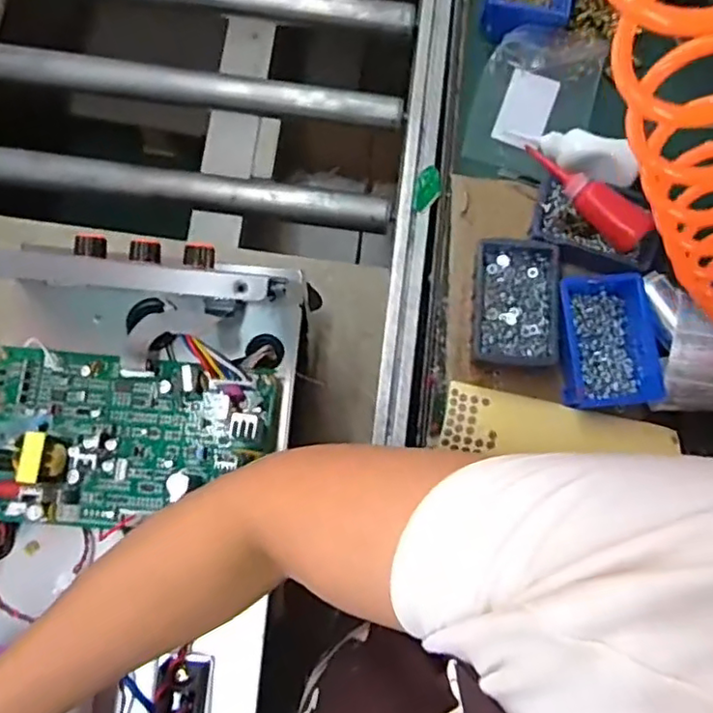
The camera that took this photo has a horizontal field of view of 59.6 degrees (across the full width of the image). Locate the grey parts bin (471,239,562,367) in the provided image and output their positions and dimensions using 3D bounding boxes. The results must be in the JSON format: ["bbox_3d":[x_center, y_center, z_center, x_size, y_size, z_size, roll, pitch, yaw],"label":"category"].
[{"bbox_3d":[0.180,-0.059,0.722,0.096,0.044,0.146,2,77,-1],"label":"grey parts bin"}]

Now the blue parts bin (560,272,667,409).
[{"bbox_3d":[0.288,-0.017,0.719,0.113,0.051,0.148,-6,78,-3],"label":"blue parts bin"}]

